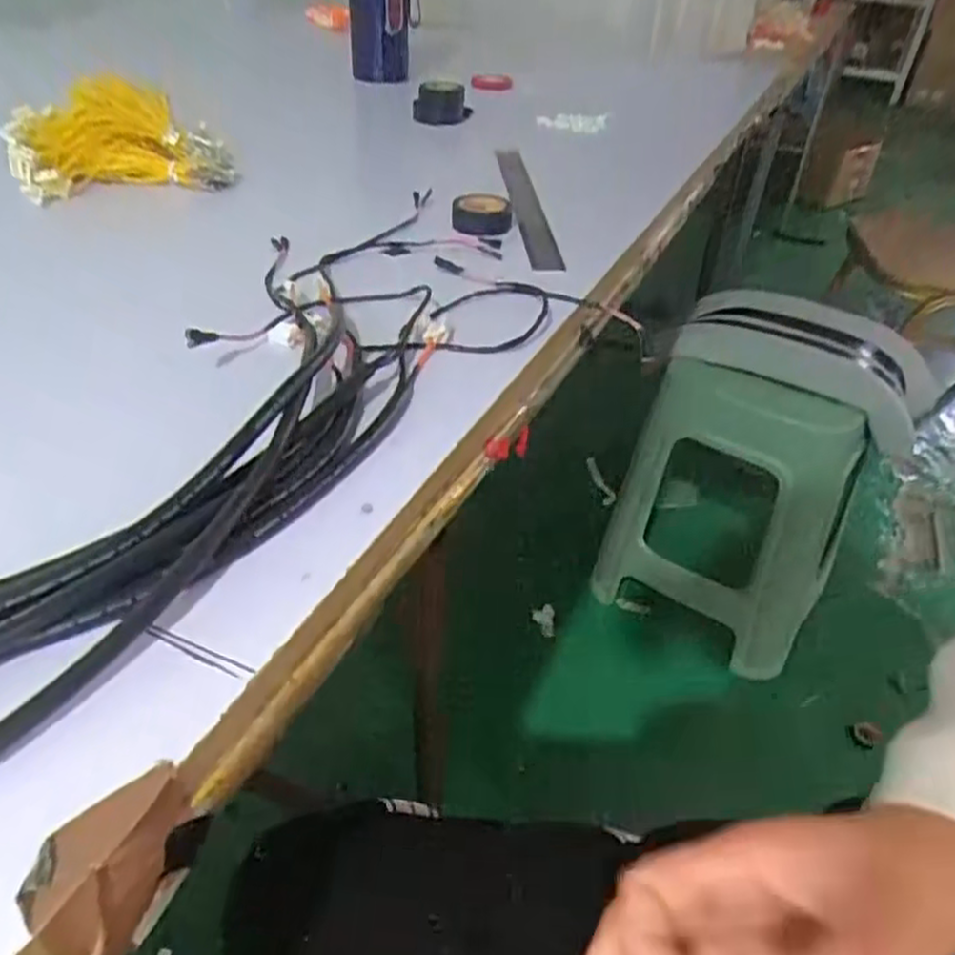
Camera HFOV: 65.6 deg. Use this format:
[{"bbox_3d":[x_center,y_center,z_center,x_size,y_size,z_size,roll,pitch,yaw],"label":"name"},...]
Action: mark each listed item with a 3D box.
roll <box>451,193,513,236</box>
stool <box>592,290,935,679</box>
[{"bbox_3d":[0.003,-0.207,0.586,0.046,0.021,0.047,3,38,-2],"label":"roll"},{"bbox_3d":[0.447,-0.005,1.224,0.347,0.468,0.351,22,41,21],"label":"stool"}]

